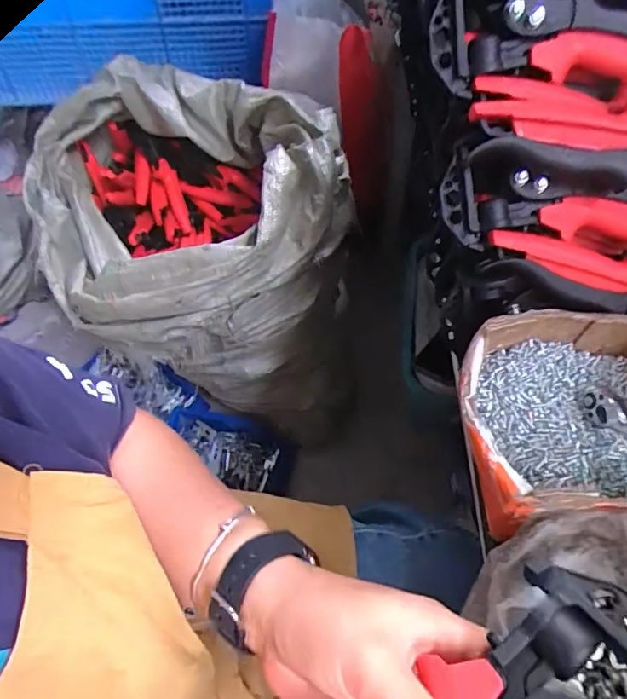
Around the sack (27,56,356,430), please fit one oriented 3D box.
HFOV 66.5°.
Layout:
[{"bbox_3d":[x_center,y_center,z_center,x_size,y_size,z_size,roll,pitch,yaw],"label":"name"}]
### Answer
[{"bbox_3d":[-0.189,-0.152,0.848,0.501,0.439,0.446,-1,57,4],"label":"sack"}]

